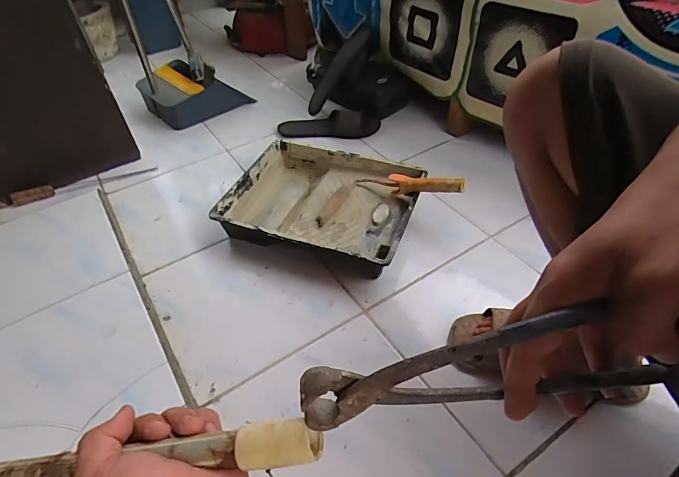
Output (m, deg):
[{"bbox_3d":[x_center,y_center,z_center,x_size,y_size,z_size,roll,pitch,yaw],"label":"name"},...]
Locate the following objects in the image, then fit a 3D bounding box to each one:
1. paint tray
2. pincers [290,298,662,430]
[{"bbox_3d":[-0.033,-0.068,0.829,0.354,0.070,0.277,14,48,16],"label":"paint tray"},{"bbox_3d":[0.086,0.066,0.221,0.214,0.074,0.018,-5,45,-7],"label":"pincers"}]

